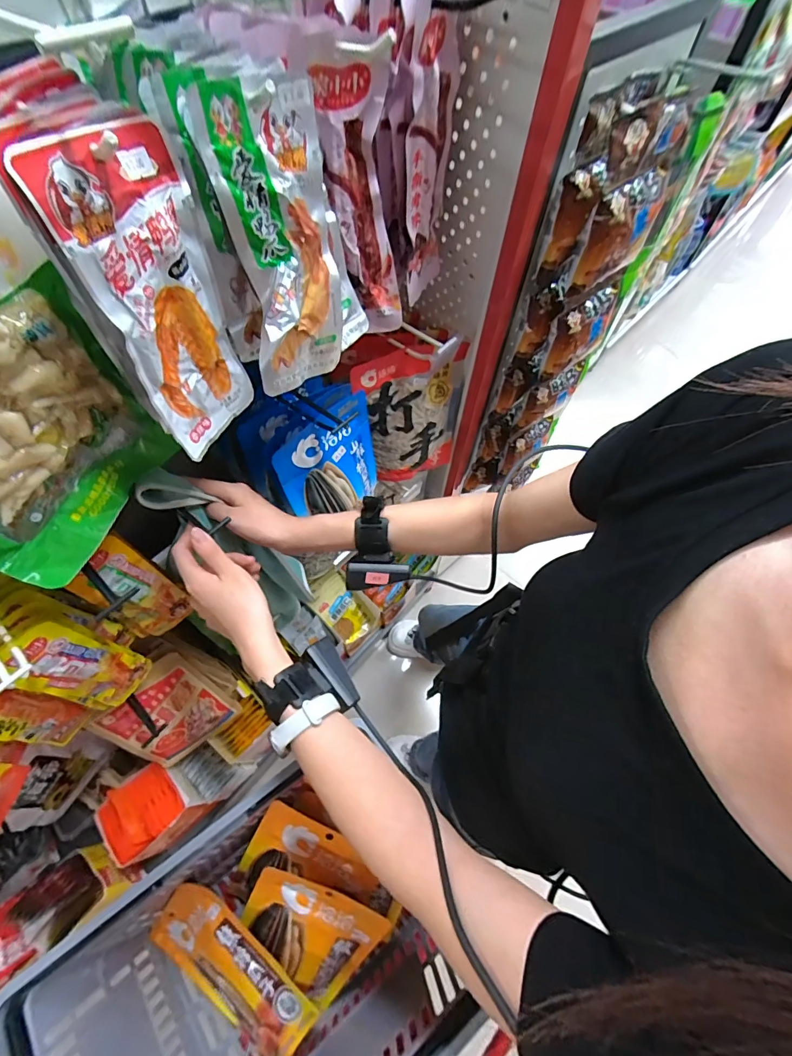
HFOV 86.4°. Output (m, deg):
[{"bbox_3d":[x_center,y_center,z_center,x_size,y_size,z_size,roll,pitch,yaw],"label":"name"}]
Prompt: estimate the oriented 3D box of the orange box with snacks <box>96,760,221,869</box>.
[{"bbox_3d":[-0.457,0.538,0.813,0.145,0.164,0.124,-38,70,-20],"label":"orange box with snacks"}]

